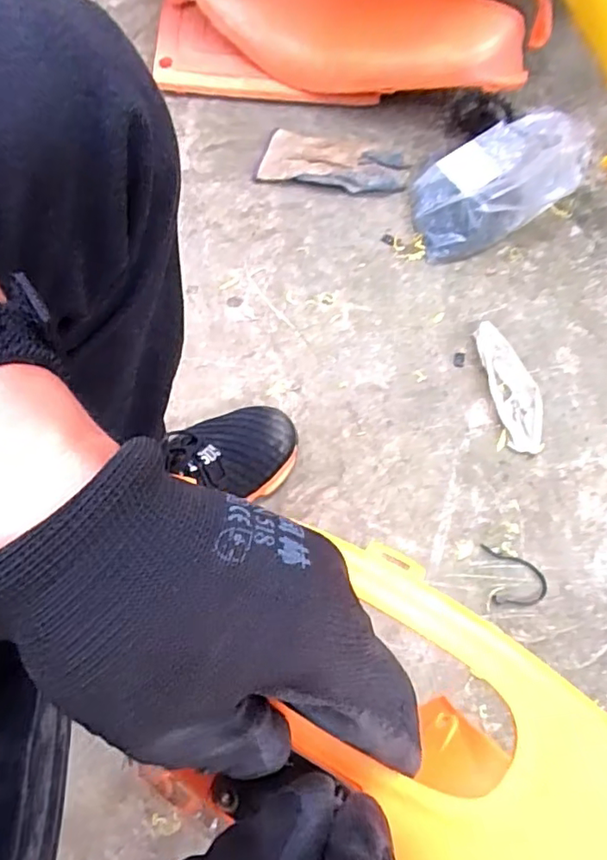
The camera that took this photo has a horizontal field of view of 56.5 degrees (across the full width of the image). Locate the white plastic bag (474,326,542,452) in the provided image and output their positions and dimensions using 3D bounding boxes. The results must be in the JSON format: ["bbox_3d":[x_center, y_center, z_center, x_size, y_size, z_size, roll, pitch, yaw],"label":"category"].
[{"bbox_3d":[0.246,-0.052,0.665,0.054,0.013,0.161,-10,70,-4],"label":"white plastic bag"}]

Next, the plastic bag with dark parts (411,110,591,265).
[{"bbox_3d":[0.243,-0.321,0.709,0.210,0.122,0.126,-19,71,-8],"label":"plastic bag with dark parts"}]

